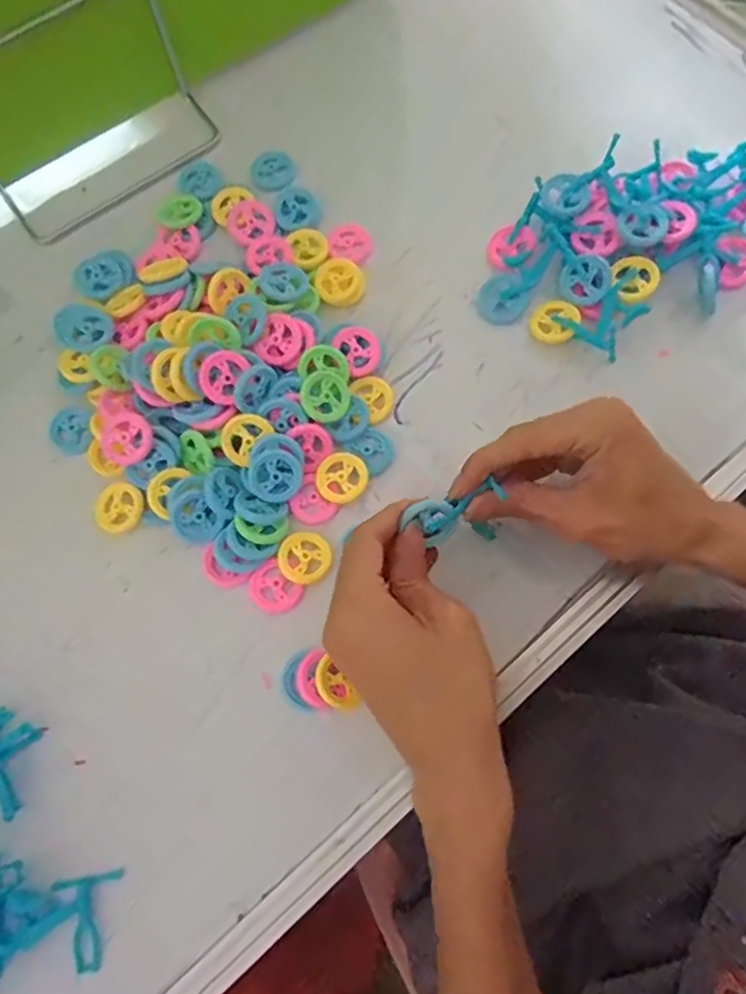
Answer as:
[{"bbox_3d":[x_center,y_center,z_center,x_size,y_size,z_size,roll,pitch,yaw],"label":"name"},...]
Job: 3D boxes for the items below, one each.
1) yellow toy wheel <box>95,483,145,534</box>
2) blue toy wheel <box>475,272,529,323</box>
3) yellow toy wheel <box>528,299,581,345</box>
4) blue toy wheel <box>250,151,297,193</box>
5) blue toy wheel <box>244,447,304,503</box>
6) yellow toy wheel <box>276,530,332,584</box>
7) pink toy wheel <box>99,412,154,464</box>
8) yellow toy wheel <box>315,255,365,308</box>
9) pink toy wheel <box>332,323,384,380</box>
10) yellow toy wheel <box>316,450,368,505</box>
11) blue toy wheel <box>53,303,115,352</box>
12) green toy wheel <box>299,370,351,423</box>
[{"bbox_3d":[-0.145,0.006,0.338,0.029,0.006,0.027,-1,75,3],"label":"yellow toy wheel"},{"bbox_3d":[0.080,-0.123,0.369,0.029,0.007,0.030,0,90,7],"label":"blue toy wheel"},{"bbox_3d":[0.111,-0.108,0.363,0.029,0.006,0.029,-6,74,22],"label":"yellow toy wheel"},{"bbox_3d":[-0.069,-0.224,0.407,0.031,0.012,0.026,-12,75,-1],"label":"blue toy wheel"},{"bbox_3d":[-0.055,-0.012,0.331,0.030,0.004,0.030,-2,97,-13],"label":"blue toy wheel"},{"bbox_3d":[-0.038,0.033,0.329,0.028,0.004,0.030,-1,75,3],"label":"yellow toy wheel"},{"bbox_3d":[-0.140,-0.033,0.336,0.029,0.005,0.029,0,91,1],"label":"pink toy wheel"},{"bbox_3d":[-0.021,-0.136,0.374,0.034,0.007,0.030,35,79,11],"label":"yellow toy wheel"},{"bbox_3d":[-0.008,-0.089,0.358,0.026,0.005,0.030,-37,100,-15],"label":"pink toy wheel"},{"bbox_3d":[-0.018,-0.011,0.342,0.028,0.007,0.030,-1,75,3],"label":"yellow toy wheel"},{"bbox_3d":[-0.175,-0.102,0.359,0.031,0.009,0.031,42,73,-3],"label":"blue toy wheel"},{"bbox_3d":[-0.027,-0.058,0.341,0.029,0.005,0.030,1,85,-15],"label":"green toy wheel"}]

